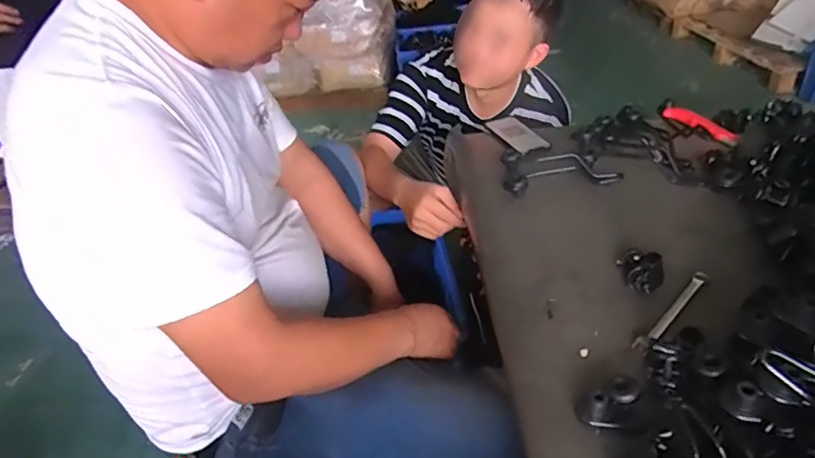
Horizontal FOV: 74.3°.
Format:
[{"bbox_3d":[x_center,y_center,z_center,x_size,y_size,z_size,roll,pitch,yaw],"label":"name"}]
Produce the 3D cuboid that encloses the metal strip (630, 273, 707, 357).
[{"bbox_3d":[0.312,0.095,0.631,0.158,0.009,0.018,-31,42,-32],"label":"metal strip"}]

